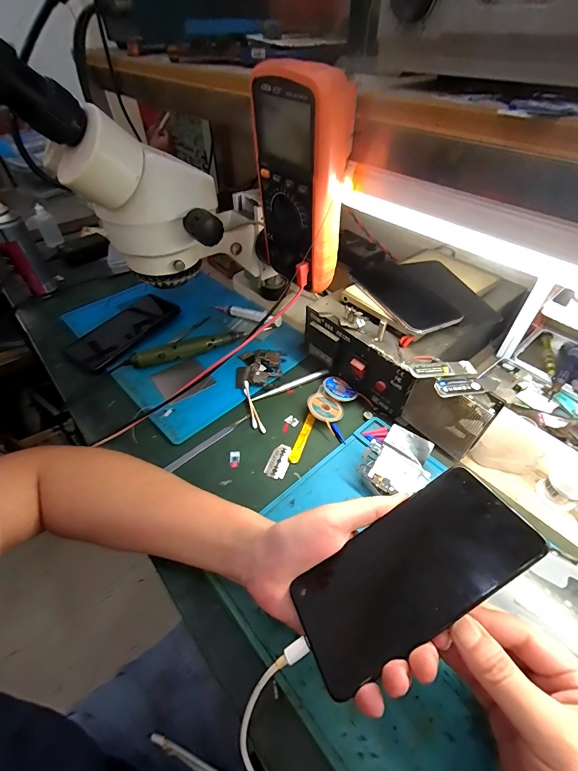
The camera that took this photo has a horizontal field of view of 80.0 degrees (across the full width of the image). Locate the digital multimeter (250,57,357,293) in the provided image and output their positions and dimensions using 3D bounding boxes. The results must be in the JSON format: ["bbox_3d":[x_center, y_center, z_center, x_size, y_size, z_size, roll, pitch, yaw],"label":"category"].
[{"bbox_3d":[0.012,-0.180,0.318,0.052,0.167,0.086,-26,51,-21],"label":"digital multimeter"}]

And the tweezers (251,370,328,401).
[{"bbox_3d":[0.002,-0.001,0.456,0.109,0.004,0.013,-22,50,-18],"label":"tweezers"}]

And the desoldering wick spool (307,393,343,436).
[{"bbox_3d":[0.045,0.030,0.422,0.050,0.007,0.041,38,43,18],"label":"desoldering wick spool"}]

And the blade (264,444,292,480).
[{"bbox_3d":[-0.010,0.083,0.381,0.022,0.004,0.042,22,49,10],"label":"blade"}]

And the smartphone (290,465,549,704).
[{"bbox_3d":[0.078,0.123,0.229,0.155,0.005,0.072,-36,39,-2],"label":"smartphone"}]

